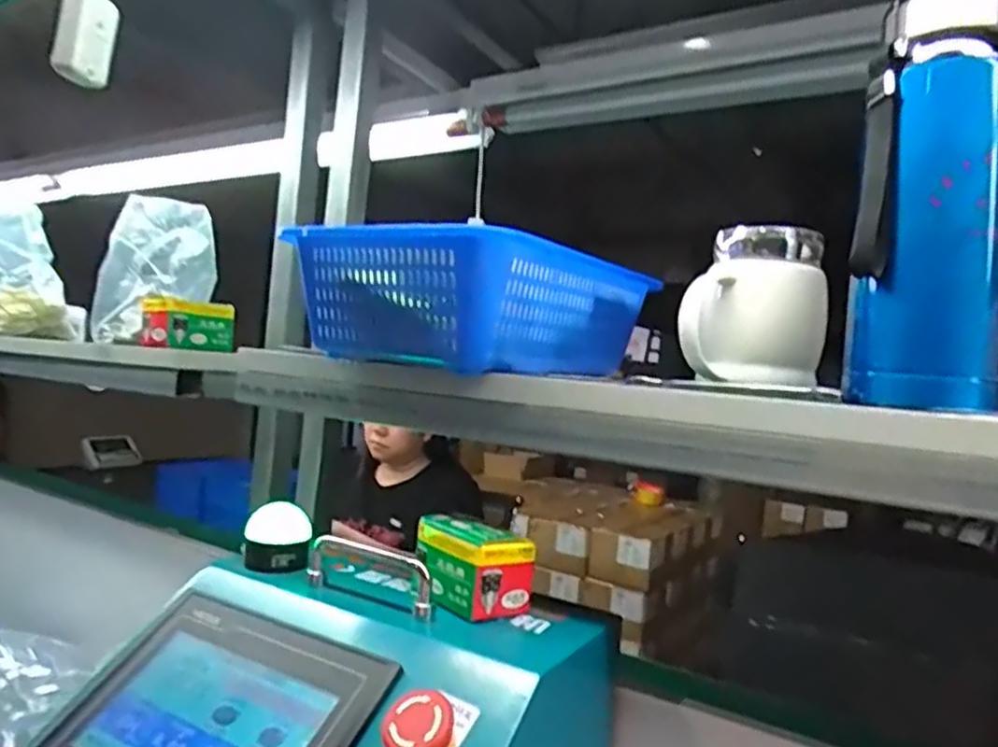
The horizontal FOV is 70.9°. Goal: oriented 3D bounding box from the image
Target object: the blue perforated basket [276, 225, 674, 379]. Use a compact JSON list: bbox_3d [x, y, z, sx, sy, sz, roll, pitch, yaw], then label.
[{"bbox_3d":[-0.019,-0.052,0.585,0.194,0.088,0.255,5,1,34],"label":"blue perforated basket"}]

